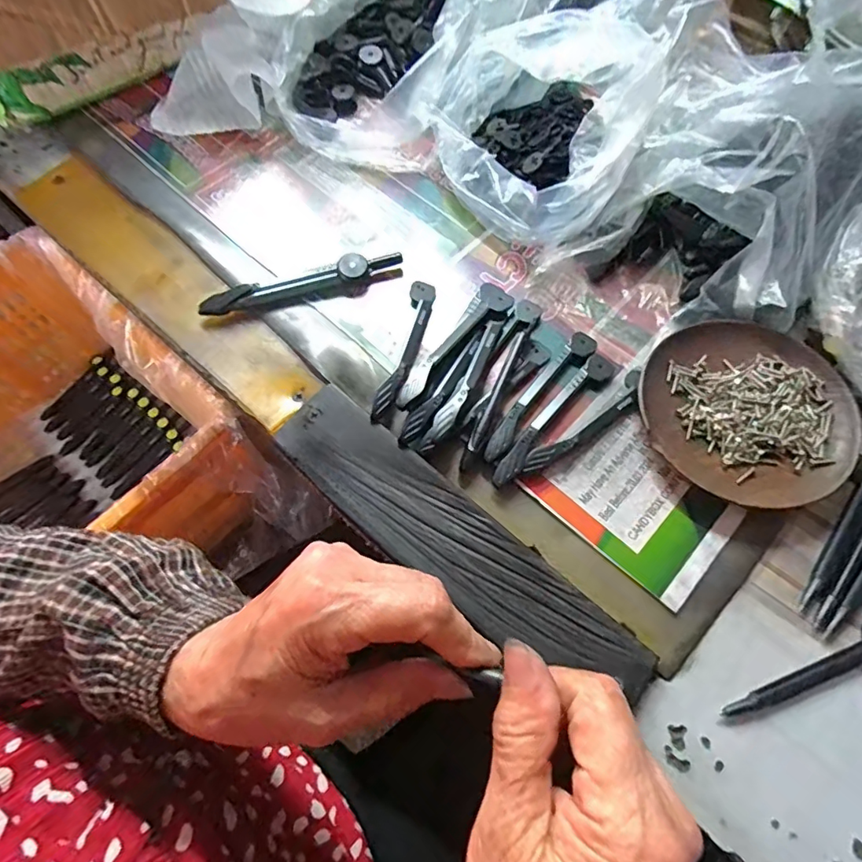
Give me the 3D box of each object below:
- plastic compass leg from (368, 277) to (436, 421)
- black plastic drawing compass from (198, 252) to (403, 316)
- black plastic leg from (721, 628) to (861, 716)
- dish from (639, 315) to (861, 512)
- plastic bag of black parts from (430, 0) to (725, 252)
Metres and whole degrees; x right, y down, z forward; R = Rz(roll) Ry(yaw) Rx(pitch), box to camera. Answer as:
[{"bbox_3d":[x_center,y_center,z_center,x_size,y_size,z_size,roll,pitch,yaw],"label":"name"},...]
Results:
[{"bbox_3d":[-0.015,-0.051,0.316,0.016,0.017,0.106,11,68,5],"label":"plastic compass leg"},{"bbox_3d":[-0.084,-0.096,0.337,0.132,0.016,0.017,-20,68,-7],"label":"black plastic drawing compass"},{"bbox_3d":[0.186,0.117,0.247,0.100,0.004,0.015,-24,69,-9],"label":"black plastic leg"},{"bbox_3d":[0.180,-0.012,0.296,0.112,0.014,0.113,0,67,1],"label":"dish"},{"bbox_3d":[0.100,-0.225,0.346,0.185,0.088,0.143,-38,71,-14],"label":"plastic bag of black parts"}]

